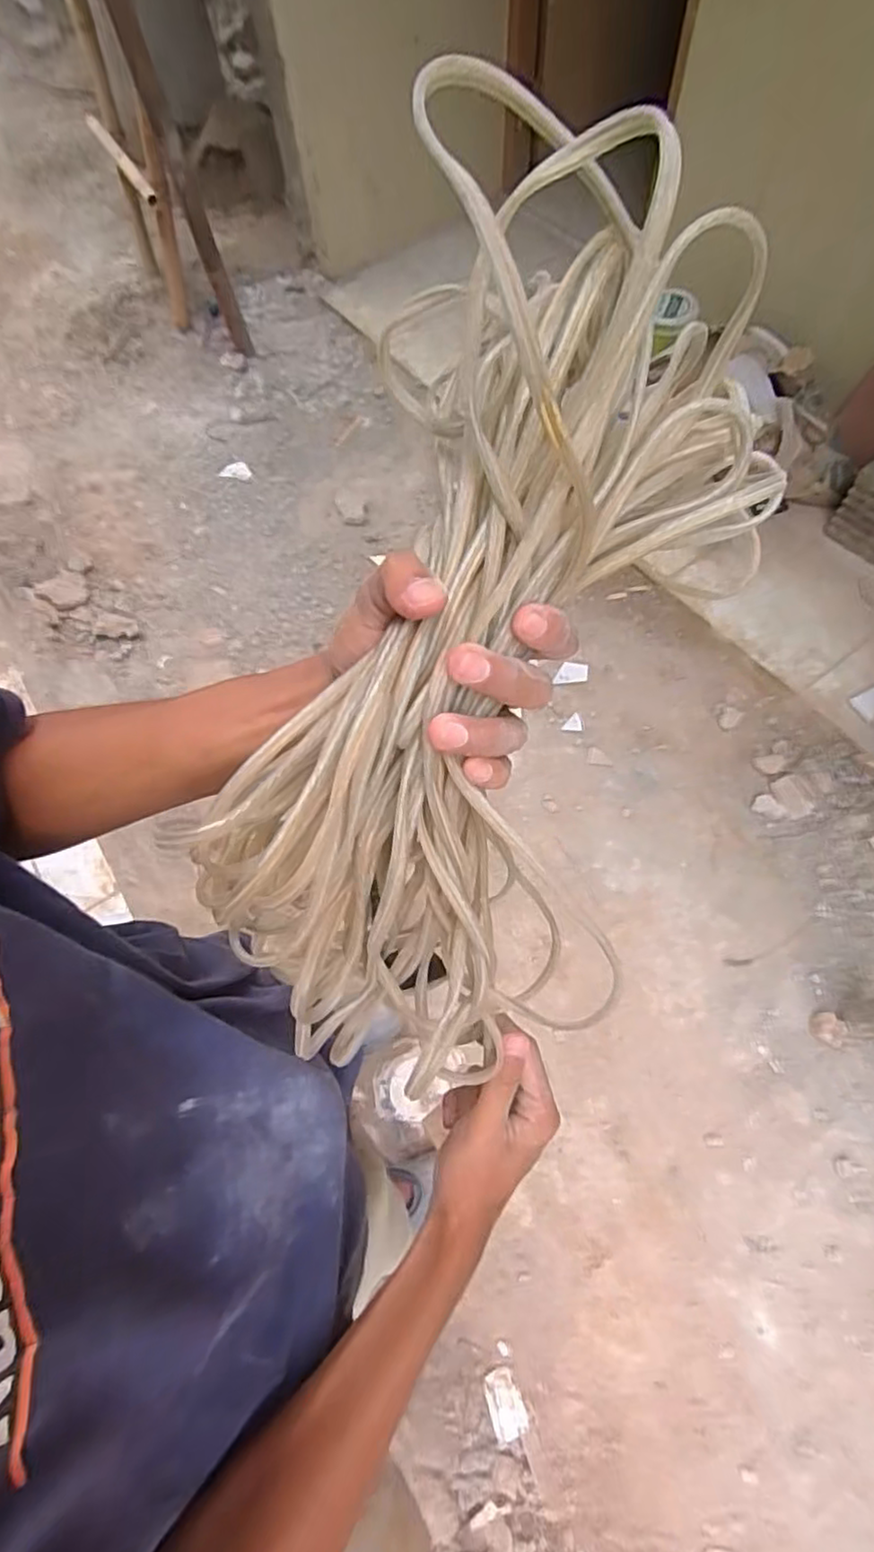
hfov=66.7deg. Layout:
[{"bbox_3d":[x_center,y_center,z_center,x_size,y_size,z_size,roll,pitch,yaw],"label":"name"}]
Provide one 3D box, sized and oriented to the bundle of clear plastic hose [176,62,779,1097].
[{"bbox_3d":[0.018,-0.022,0.313,0.165,0.170,0.444,24,107,17],"label":"bundle of clear plastic hose"}]

